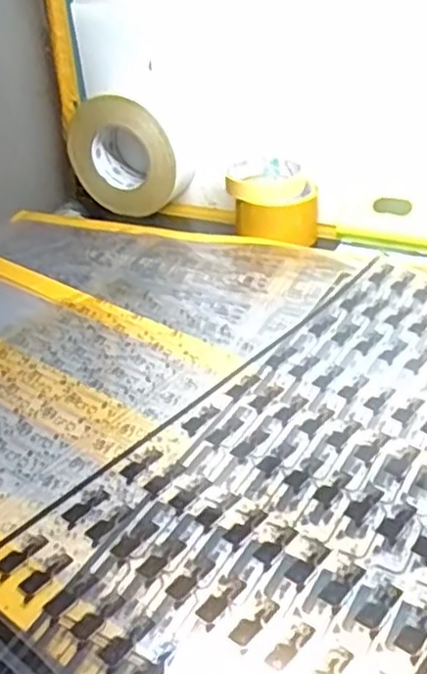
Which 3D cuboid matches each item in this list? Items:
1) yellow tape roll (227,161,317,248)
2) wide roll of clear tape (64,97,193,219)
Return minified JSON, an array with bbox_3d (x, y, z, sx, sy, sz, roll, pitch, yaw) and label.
[{"bbox_3d":[0.065,-0.152,0.786,0.092,0.065,0.092,-3,32,2],"label":"yellow tape roll"},{"bbox_3d":[-0.097,-0.213,0.835,0.136,0.126,0.067,12,35,23],"label":"wide roll of clear tape"}]

